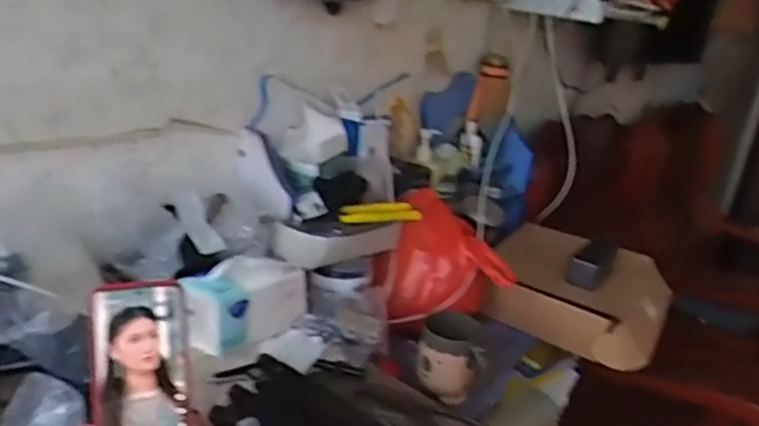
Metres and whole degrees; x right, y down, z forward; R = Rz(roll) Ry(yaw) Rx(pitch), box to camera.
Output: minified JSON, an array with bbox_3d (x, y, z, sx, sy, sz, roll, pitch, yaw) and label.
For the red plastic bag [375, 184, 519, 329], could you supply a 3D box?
[{"bbox_3d":[0.113,0.078,1.027,0.189,0.159,0.182,11,20,21],"label":"red plastic bag"}]

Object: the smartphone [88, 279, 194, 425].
[{"bbox_3d":[-0.205,0.143,0.552,0.079,0.162,0.015,-4,-3,-23],"label":"smartphone"}]

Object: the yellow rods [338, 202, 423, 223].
[{"bbox_3d":[0.006,-0.001,0.971,0.138,0.028,0.024,-5,21,-26],"label":"yellow rods"}]

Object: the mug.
[{"bbox_3d":[0.104,0.205,0.904,0.095,0.099,0.088,9,19,14],"label":"mug"}]

